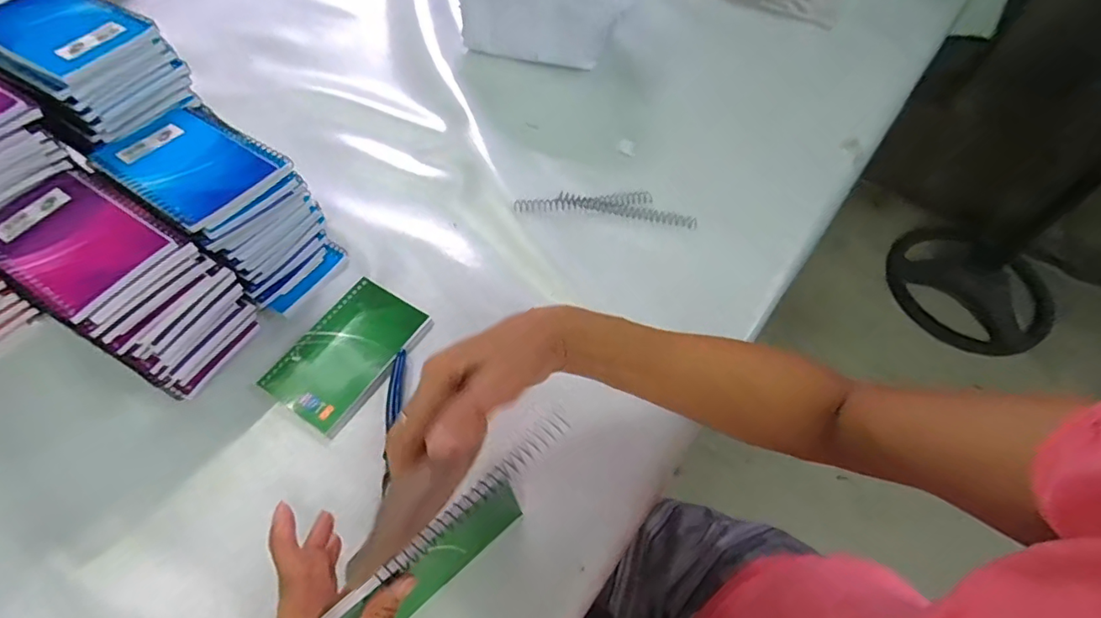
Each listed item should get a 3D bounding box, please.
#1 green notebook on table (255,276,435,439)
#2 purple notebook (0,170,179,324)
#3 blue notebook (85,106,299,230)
[{"bbox_3d":[-0.175,0.035,0.463,0.088,0.004,0.128,30,63,17],"label":"green notebook on table"},{"bbox_3d":[-0.348,-0.052,0.388,0.128,0.008,0.083,28,62,16],"label":"purple notebook"},{"bbox_3d":[-0.291,-0.117,0.429,0.131,0.011,0.087,31,63,17],"label":"blue notebook"}]

